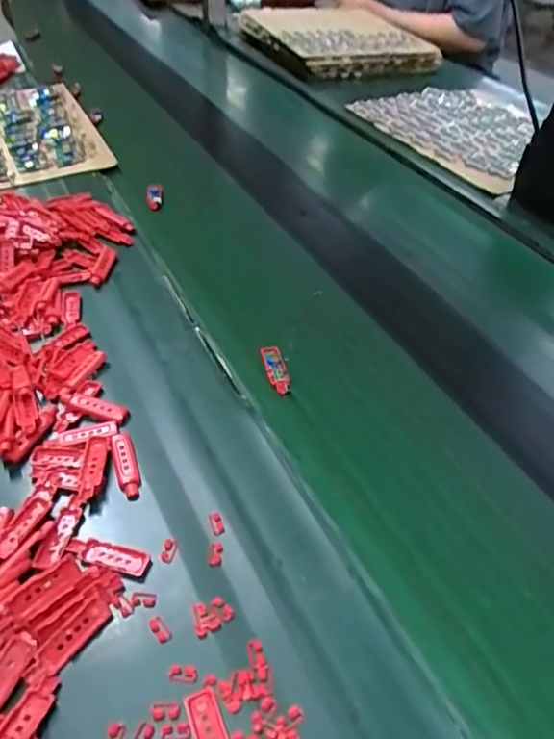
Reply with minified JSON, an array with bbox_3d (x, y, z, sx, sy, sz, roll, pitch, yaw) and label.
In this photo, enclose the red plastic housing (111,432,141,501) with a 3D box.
[{"bbox_3d":[-0.109,0.068,0.422,0.015,0.005,0.059,-14,45,-15],"label":"red plastic housing"}]

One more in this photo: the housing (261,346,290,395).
[{"bbox_3d":[-0.001,-0.001,0.503,0.018,0.007,0.046,-11,60,-13],"label":"housing"}]

